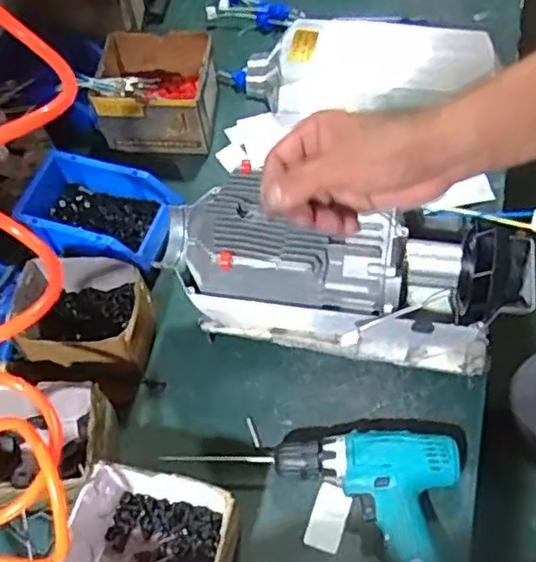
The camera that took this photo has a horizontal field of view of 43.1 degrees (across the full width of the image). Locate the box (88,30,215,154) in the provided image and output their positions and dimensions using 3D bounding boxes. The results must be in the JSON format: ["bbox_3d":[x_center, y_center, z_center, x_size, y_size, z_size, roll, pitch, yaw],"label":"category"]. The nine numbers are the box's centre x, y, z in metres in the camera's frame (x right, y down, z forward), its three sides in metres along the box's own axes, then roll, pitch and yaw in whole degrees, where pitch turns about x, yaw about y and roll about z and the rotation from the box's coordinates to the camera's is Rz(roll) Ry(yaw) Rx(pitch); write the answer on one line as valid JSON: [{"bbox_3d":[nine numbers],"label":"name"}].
[{"bbox_3d":[-0.153,-0.266,0.961,0.152,0.100,0.142,-2,59,5],"label":"box"}]

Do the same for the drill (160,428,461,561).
[{"bbox_3d":[0.044,0.243,0.669,0.291,0.053,0.200,-1,59,5],"label":"drill"}]

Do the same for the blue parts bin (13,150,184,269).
[{"bbox_3d":[-0.213,-0.085,0.865,0.185,0.073,0.120,12,61,13],"label":"blue parts bin"}]

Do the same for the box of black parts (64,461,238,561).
[{"bbox_3d":[-0.110,0.249,0.654,0.152,0.094,0.114,8,61,10],"label":"box of black parts"}]

